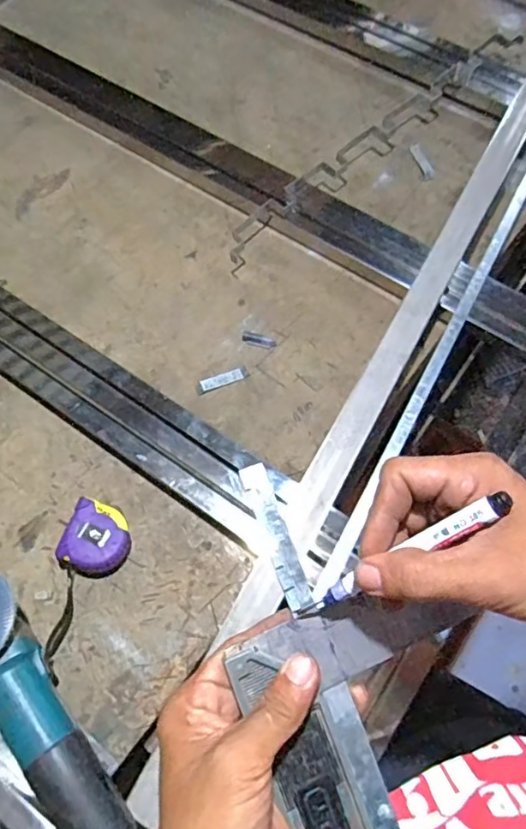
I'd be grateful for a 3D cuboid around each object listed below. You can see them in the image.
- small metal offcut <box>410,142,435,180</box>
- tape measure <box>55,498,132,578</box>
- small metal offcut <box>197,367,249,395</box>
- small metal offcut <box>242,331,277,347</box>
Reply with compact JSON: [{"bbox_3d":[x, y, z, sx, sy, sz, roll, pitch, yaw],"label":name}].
[{"bbox_3d":[0.246,-0.392,0.893,0.019,0.004,0.075,-14,67,-6],"label":"small metal offcut"},{"bbox_3d":[-0.182,0.139,0.638,0.068,0.044,0.075,21,68,9],"label":"tape measure"},{"bbox_3d":[-0.052,-0.044,0.736,0.066,0.005,0.019,-20,68,-9],"label":"small metal offcut"},{"bbox_3d":[-0.005,-0.099,0.762,0.046,0.004,0.015,15,67,6],"label":"small metal offcut"}]

